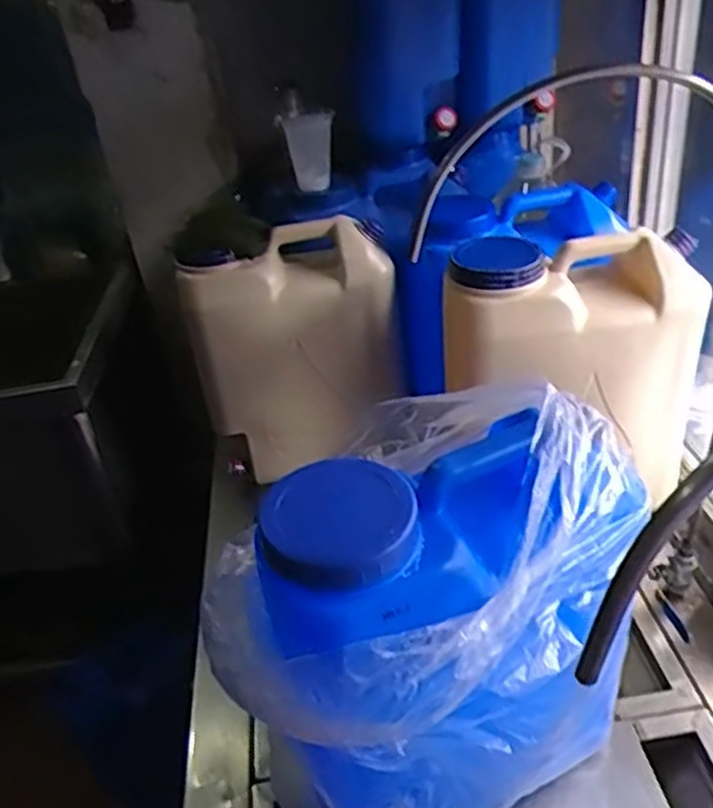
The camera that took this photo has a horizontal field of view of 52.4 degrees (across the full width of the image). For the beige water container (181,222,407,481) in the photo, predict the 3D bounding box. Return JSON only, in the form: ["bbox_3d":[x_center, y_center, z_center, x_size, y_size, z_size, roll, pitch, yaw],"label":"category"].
[{"bbox_3d":[-0.095,-0.079,1.156,0.306,0.365,0.141,-14,34,-9],"label":"beige water container"}]

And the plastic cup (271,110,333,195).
[{"bbox_3d":[-0.076,-0.412,1.205,0.080,0.134,0.074,-12,34,-7],"label":"plastic cup"}]

